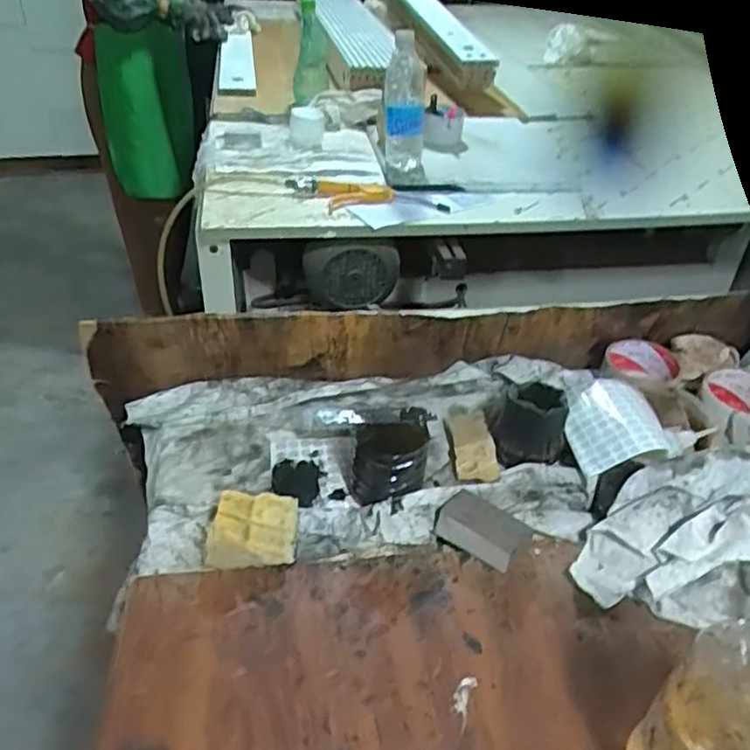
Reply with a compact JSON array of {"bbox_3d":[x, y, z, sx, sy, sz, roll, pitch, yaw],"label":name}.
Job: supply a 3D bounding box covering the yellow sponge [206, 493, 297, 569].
[{"bbox_3d":[-0.098,0.124,0.548,0.067,0.039,0.058,0,39,-3],"label":"yellow sponge"}]

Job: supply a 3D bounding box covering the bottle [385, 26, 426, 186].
[{"bbox_3d":[0.047,-0.406,1.046,0.064,0.221,0.077,4,39,2],"label":"bottle"}]

